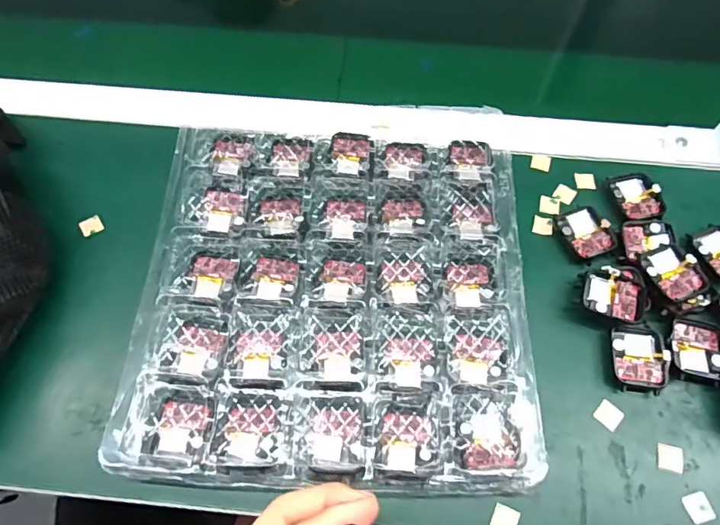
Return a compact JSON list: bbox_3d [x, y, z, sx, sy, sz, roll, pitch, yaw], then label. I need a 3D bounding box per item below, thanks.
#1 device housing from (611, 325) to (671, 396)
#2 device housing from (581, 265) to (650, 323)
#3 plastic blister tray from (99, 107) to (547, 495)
[{"bbox_3d":[0.195,0.068,0.347,0.035,0.014,0.043,4,63,2],"label":"device housing"},{"bbox_3d":[0.186,0.021,0.359,0.046,0.010,0.042,11,64,5],"label":"device housing"},{"bbox_3d":[-0.016,-0.001,0.360,0.260,0.018,0.290,3,61,-1],"label":"plastic blister tray"}]

